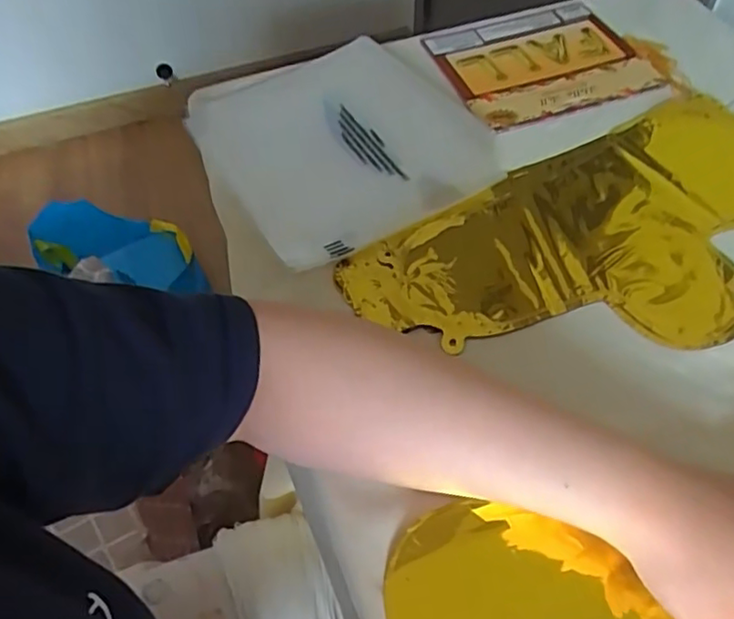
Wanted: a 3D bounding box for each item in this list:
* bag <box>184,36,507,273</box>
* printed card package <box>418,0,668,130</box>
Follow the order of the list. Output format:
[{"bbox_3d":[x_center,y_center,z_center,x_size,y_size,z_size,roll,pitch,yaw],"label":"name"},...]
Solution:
[{"bbox_3d":[-0.023,-0.156,0.559,0.227,0.026,0.248,-27,57,-16],"label":"bag"},{"bbox_3d":[0.177,-0.254,0.632,0.204,0.014,0.168,-19,55,-11],"label":"printed card package"}]

